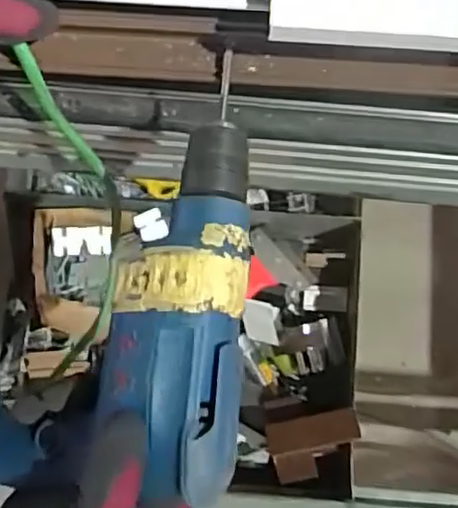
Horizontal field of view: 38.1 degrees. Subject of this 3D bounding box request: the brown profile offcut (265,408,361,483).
[{"bbox_3d":[0.089,0.192,0.677,0.093,0.030,0.062,-15,94,16],"label":"brown profile offcut"}]

